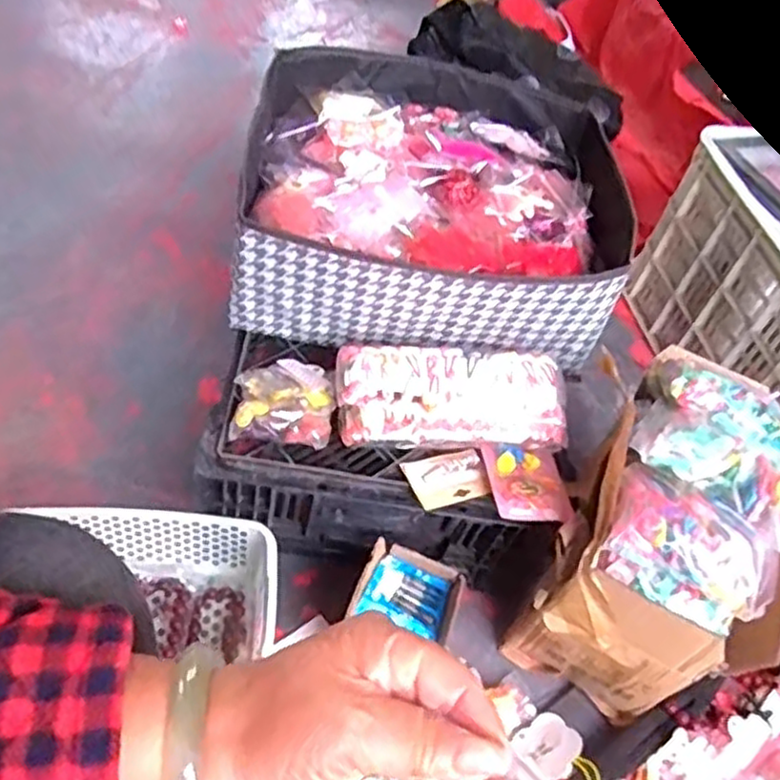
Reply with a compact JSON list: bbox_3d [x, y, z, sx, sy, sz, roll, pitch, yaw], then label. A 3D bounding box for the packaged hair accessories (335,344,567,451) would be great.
[{"bbox_3d":[0.061,0.009,0.746,0.232,0.069,0.097,1,53,-12],"label":"packaged hair accessories"}]

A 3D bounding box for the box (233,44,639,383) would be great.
[{"bbox_3d":[0.045,-0.216,0.840,0.396,0.132,0.369,9,51,-5],"label":"box"}]

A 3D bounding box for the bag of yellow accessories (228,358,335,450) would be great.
[{"bbox_3d":[-0.106,0.008,0.735,0.094,0.037,0.101,8,52,-7],"label":"bag of yellow accessories"}]

